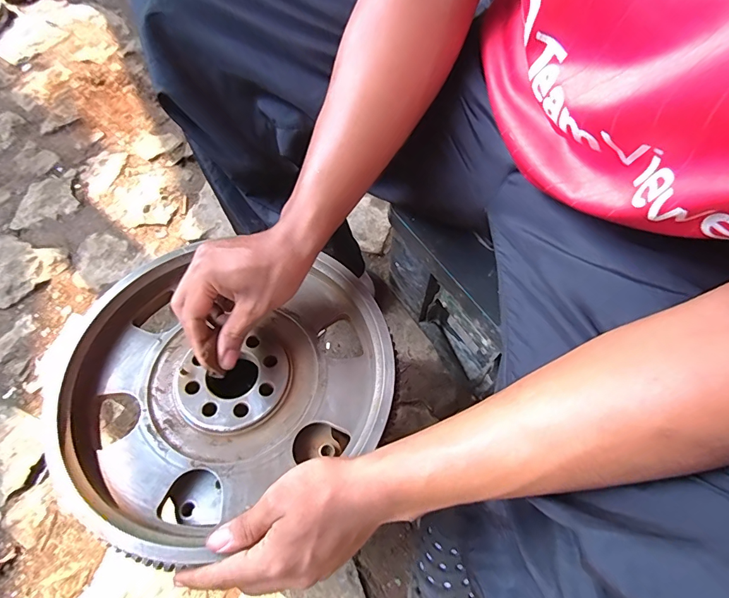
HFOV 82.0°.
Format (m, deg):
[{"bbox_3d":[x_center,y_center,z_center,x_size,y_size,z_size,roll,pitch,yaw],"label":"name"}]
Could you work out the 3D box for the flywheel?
[{"bbox_3d":[-0.133,0.062,0.409,0.299,0.050,0.273,-31,64,-14],"label":"flywheel"}]

